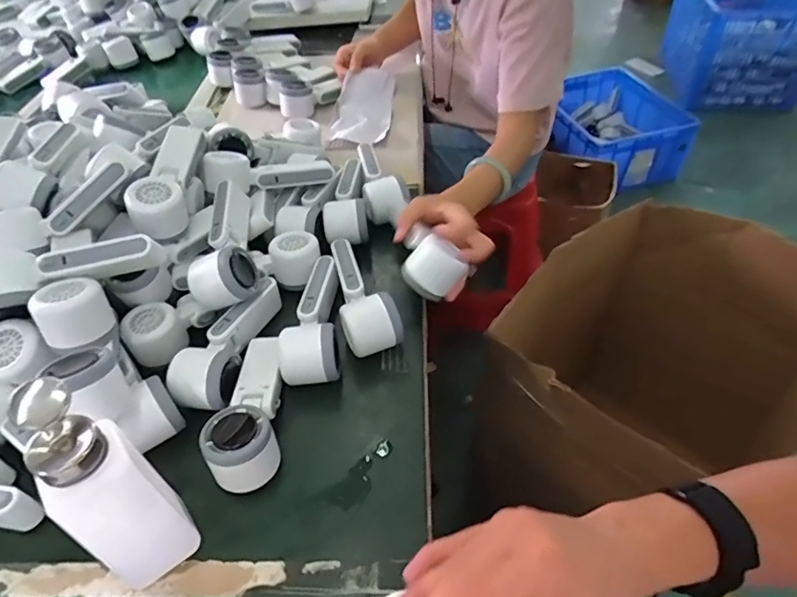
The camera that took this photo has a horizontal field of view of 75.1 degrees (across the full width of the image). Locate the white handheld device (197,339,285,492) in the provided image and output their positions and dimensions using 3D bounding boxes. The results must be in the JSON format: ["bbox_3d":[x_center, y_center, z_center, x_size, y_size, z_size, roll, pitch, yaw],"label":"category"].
[{"bbox_3d":[-0.140,0.095,0.492,0.061,0.053,0.164,-5,46,-2],"label":"white handheld device"}]

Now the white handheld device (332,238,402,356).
[{"bbox_3d":[-0.041,-0.010,0.583,0.059,0.055,0.161,-12,47,-6],"label":"white handheld device"}]

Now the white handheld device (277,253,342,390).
[{"bbox_3d":[-0.095,0.018,0.561,0.056,0.047,0.162,-7,46,-1],"label":"white handheld device"}]

